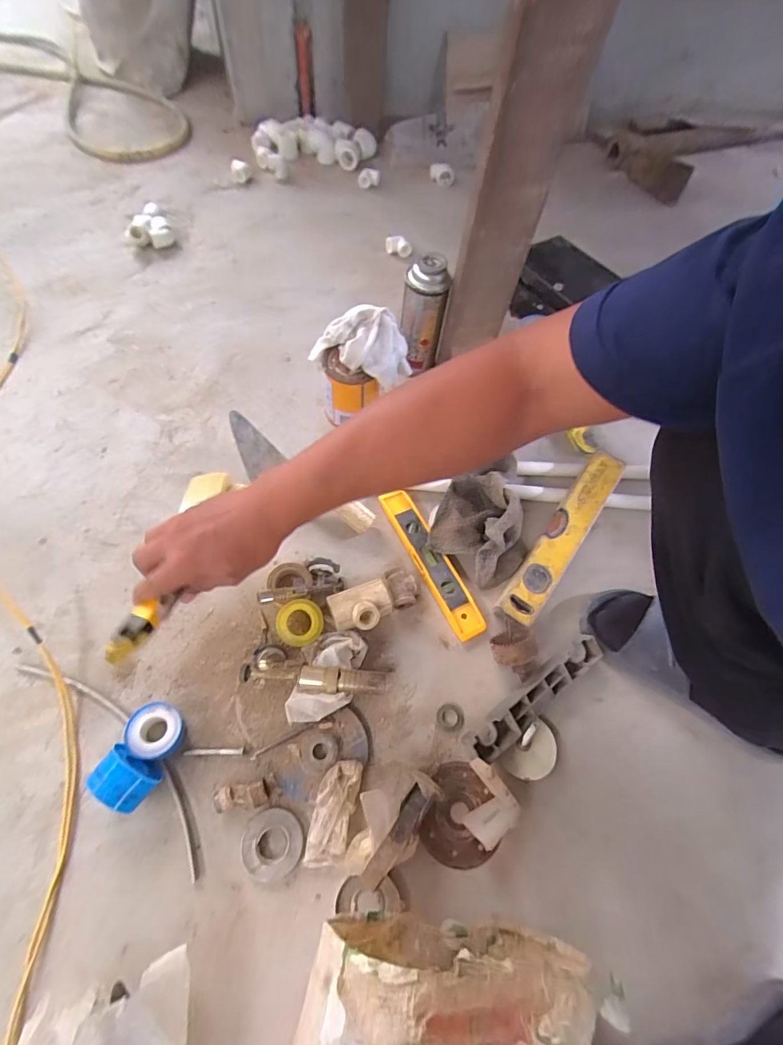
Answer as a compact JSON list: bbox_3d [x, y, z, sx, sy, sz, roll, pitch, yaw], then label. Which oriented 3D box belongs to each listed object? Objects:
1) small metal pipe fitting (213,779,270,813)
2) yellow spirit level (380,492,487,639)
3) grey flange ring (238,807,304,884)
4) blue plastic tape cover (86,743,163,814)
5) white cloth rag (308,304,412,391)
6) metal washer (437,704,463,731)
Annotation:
[{"bbox_3d":[-0.147,0.267,0.430,0.051,0.016,0.022,-6,63,-9],"label":"small metal pipe fitting"},{"bbox_3d":[0.050,0.048,0.573,0.038,0.023,0.215,-23,67,-16],"label":"yellow spirit level"},{"bbox_3d":[-0.114,0.308,0.423,0.056,0.013,0.056,2,62,-4],"label":"grey flange ring"},{"bbox_3d":[-0.254,0.247,0.426,0.055,0.056,0.041,32,64,13],"label":"blue plastic tape cover"},{"bbox_3d":[-0.045,-0.240,0.595,0.136,0.089,0.061,19,62,5],"label":"white cloth rag"},{"bbox_3d":[0.066,0.218,0.494,0.030,0.006,0.028,2,62,-4],"label":"metal washer"}]

